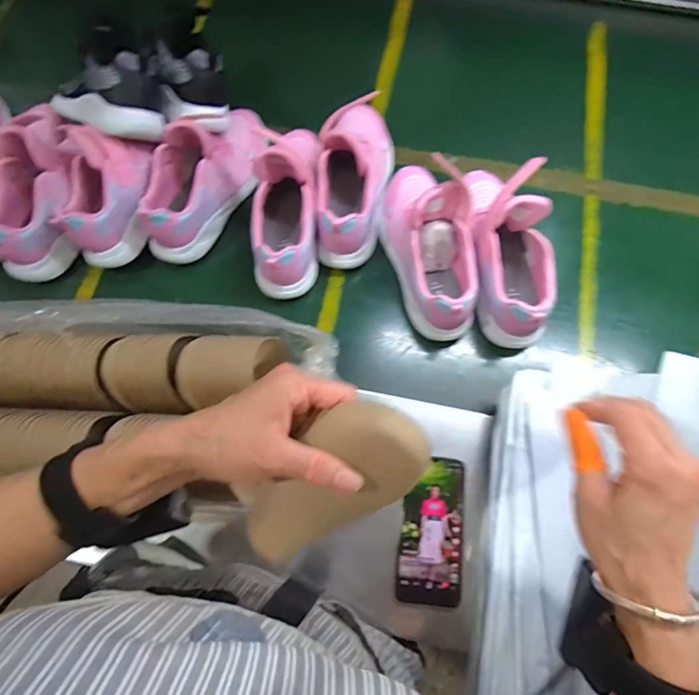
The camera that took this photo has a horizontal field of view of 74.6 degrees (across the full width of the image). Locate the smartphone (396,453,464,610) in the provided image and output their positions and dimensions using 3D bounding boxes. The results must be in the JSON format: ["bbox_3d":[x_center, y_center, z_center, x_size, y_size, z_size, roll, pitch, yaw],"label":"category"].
[{"bbox_3d":[0.095,0.211,0.532,0.070,0.005,0.158,6,74,4],"label":"smartphone"}]

